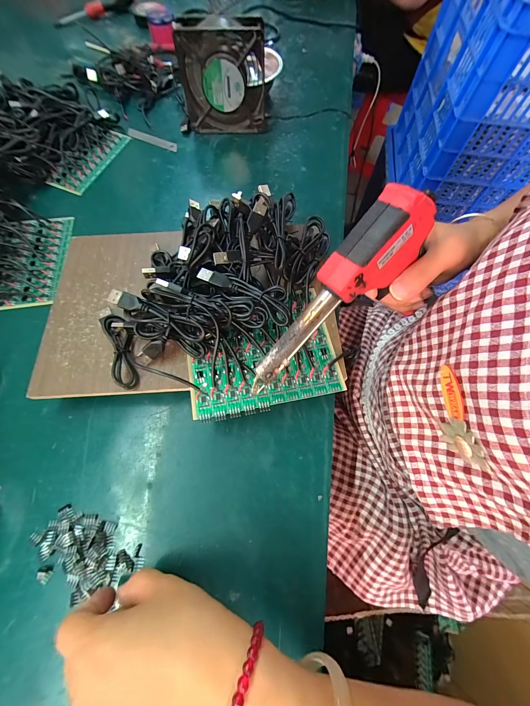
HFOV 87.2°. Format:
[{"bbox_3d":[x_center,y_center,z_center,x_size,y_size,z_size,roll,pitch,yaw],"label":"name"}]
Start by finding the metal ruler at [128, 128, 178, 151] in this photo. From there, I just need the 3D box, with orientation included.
[{"bbox_3d":[-0.186,-0.354,0.459,0.100,0.004,0.018,24,70,11],"label":"metal ruler"}]

